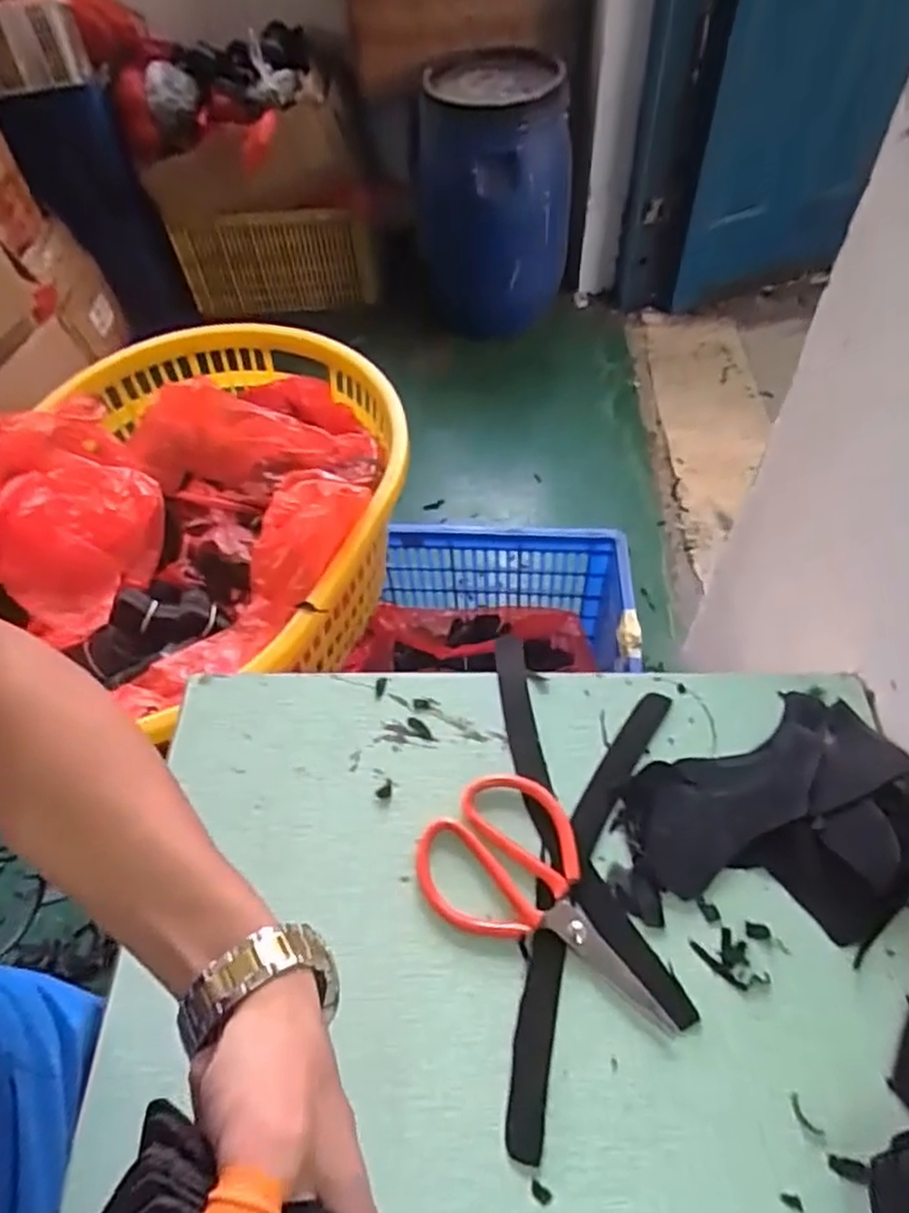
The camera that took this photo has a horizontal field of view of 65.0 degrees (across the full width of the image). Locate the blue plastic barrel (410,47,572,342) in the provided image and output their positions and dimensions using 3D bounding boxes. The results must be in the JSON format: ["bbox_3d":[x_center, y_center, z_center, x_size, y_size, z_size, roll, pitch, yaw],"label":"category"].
[{"bbox_3d":[0.080,-0.892,1.651,0.362,0.510,0.397,5,56,6],"label":"blue plastic barrel"}]

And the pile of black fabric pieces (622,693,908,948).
[{"bbox_3d":[0.233,0.150,0.494,0.196,0.033,0.153,-18,56,-11],"label":"pile of black fabric pieces"}]

